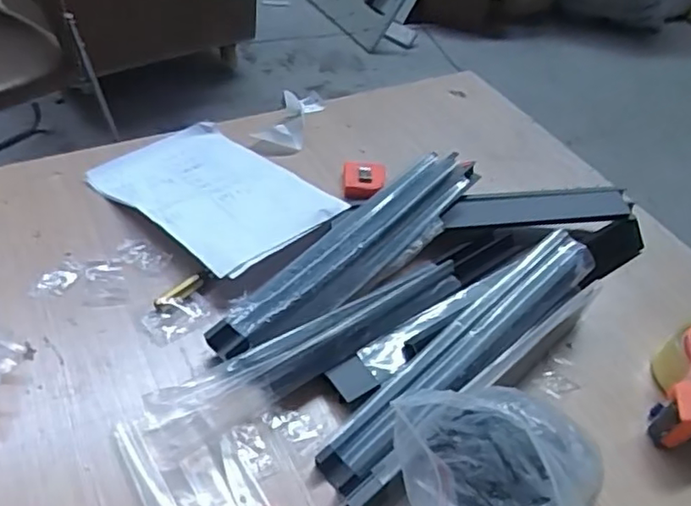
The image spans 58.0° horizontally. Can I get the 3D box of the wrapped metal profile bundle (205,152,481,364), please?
[{"bbox_3d":[0.014,-0.008,0.748,0.082,0.079,0.417,36,51,22],"label":"wrapped metal profile bundle"}]

